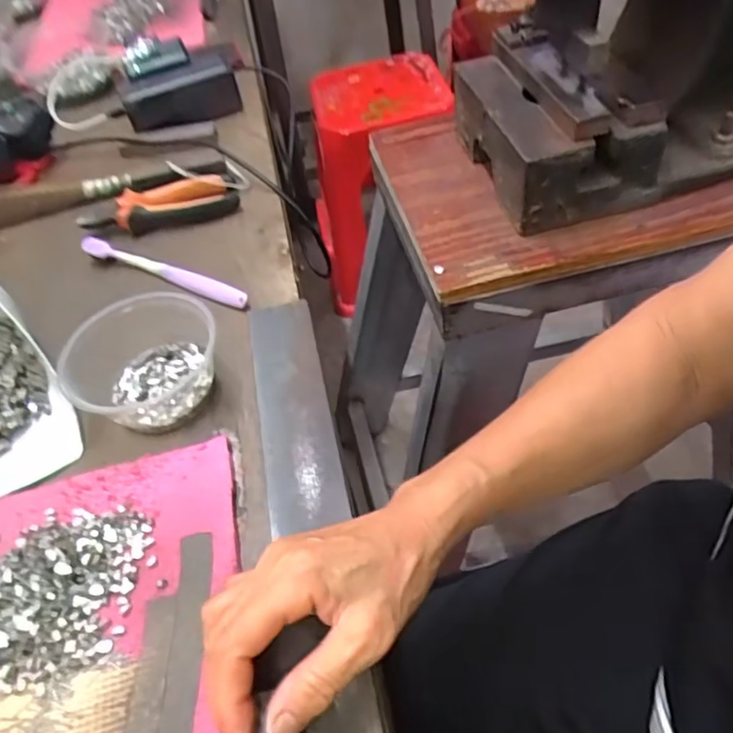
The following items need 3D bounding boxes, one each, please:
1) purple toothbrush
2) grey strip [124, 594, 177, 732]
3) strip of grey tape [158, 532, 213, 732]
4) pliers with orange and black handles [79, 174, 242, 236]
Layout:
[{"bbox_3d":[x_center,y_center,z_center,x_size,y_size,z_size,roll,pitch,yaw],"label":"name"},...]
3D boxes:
[{"bbox_3d":[-0.179,-0.086,0.530,0.181,0.015,0.018,19,56,25],"label":"purple toothbrush"},{"bbox_3d":[-0.112,0.159,0.315,0.017,0.004,0.078,-5,49,2],"label":"grey strip"},{"bbox_3d":[-0.096,0.148,0.324,0.019,0.005,0.123,-6,49,2],"label":"strip of grey tape"},{"bbox_3d":[-0.201,-0.156,0.590,0.146,0.023,0.050,-20,49,-7],"label":"pliers with orange and black handles"}]

